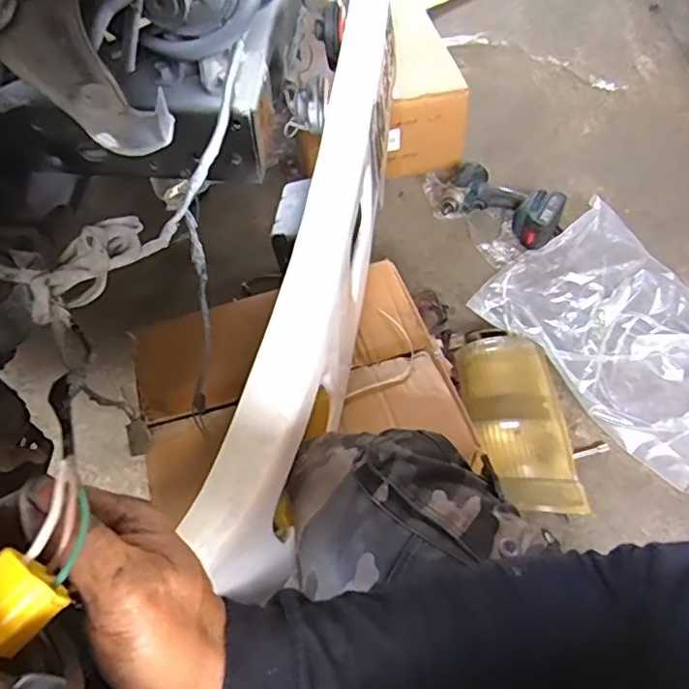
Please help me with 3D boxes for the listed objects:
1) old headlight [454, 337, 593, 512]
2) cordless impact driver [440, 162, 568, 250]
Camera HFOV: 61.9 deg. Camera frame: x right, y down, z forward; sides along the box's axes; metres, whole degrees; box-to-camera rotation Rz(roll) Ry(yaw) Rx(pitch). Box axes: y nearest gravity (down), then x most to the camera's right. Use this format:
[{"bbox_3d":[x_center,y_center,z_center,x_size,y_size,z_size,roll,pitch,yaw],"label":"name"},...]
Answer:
[{"bbox_3d":[0.277,0.117,0.918,0.157,0.066,0.304,-6,57,-6],"label":"old headlight"},{"bbox_3d":[0.327,-0.294,1.174,0.246,0.092,0.113,28,60,15],"label":"cordless impact driver"}]

